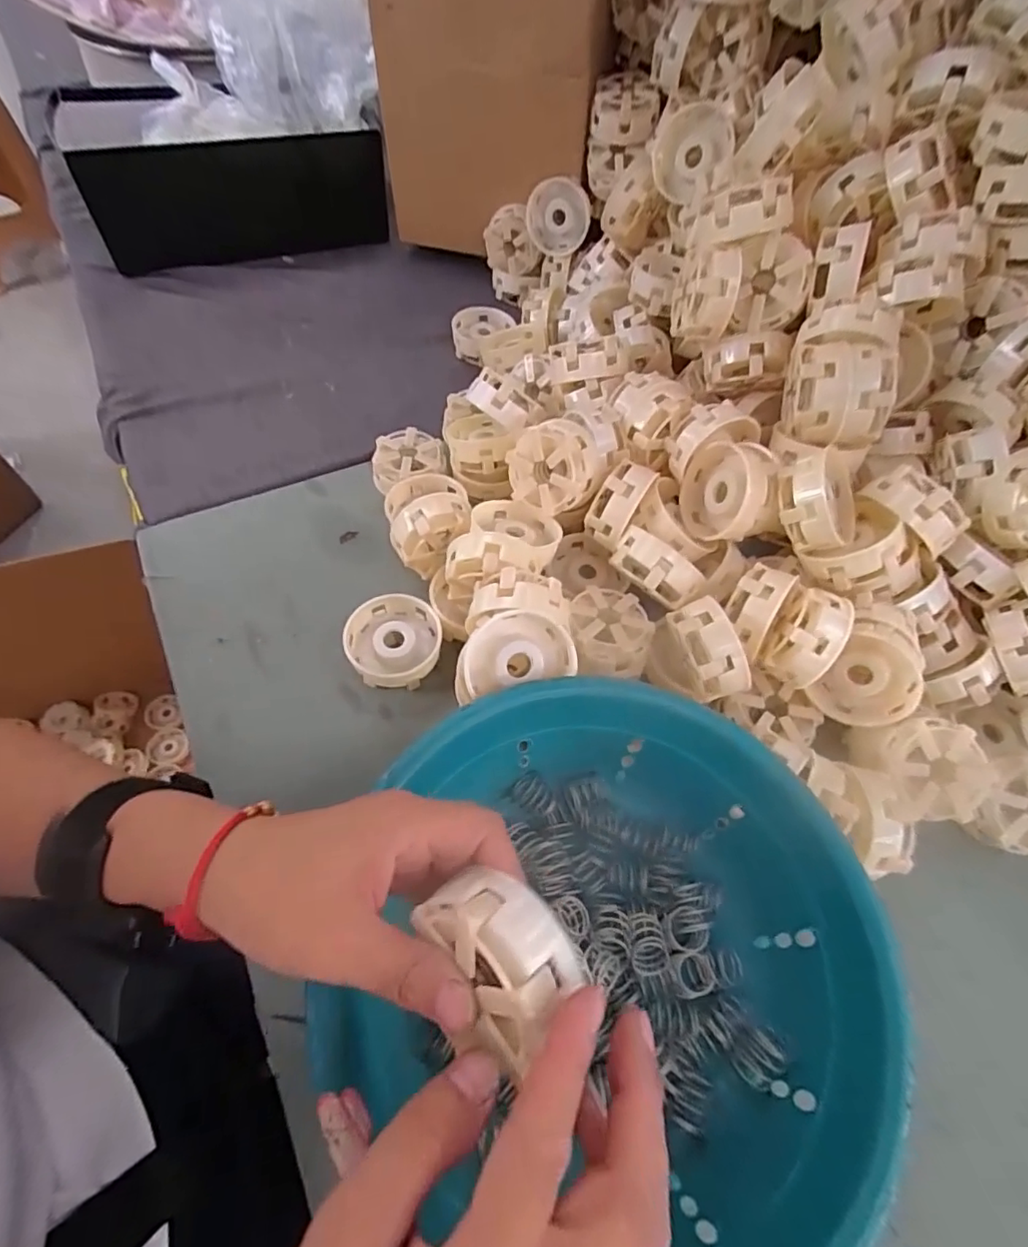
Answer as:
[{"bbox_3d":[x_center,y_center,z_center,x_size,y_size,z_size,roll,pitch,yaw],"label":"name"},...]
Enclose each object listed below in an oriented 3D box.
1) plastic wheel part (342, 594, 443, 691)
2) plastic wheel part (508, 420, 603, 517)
[{"bbox_3d":[-0.085,0.016,0.411,0.064,0.034,0.064,2,58,-3],"label":"plastic wheel part"},{"bbox_3d":[0.025,-0.112,0.424,0.029,0.073,0.064,-31,102,-48],"label":"plastic wheel part"}]

